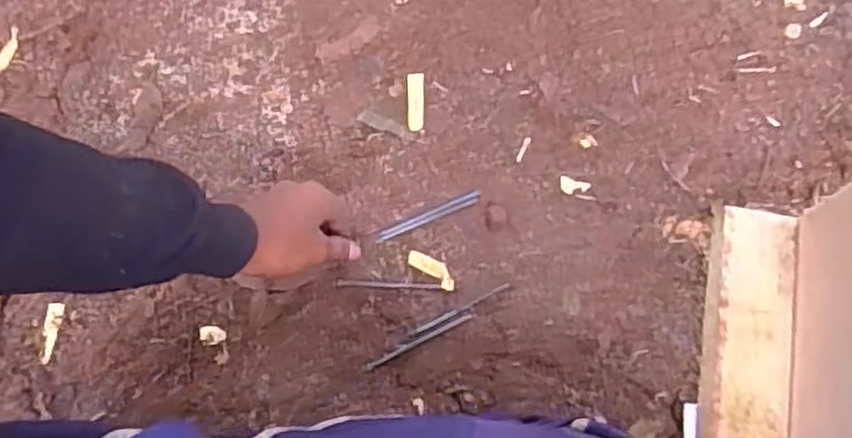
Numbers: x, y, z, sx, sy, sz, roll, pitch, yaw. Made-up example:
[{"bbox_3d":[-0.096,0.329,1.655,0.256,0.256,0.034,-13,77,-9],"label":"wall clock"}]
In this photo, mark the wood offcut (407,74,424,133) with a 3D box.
[{"bbox_3d":[-0.010,-0.112,0.754,0.016,0.010,0.056,0,72,0],"label":"wood offcut"}]

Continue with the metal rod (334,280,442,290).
[{"bbox_3d":[-0.033,0.059,0.698,0.093,0.005,0.006,2,72,2],"label":"metal rod"}]

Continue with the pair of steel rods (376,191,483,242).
[{"bbox_3d":[0.003,-0.002,0.713,0.102,0.004,0.011,-22,73,-6],"label":"pair of steel rods"}]

